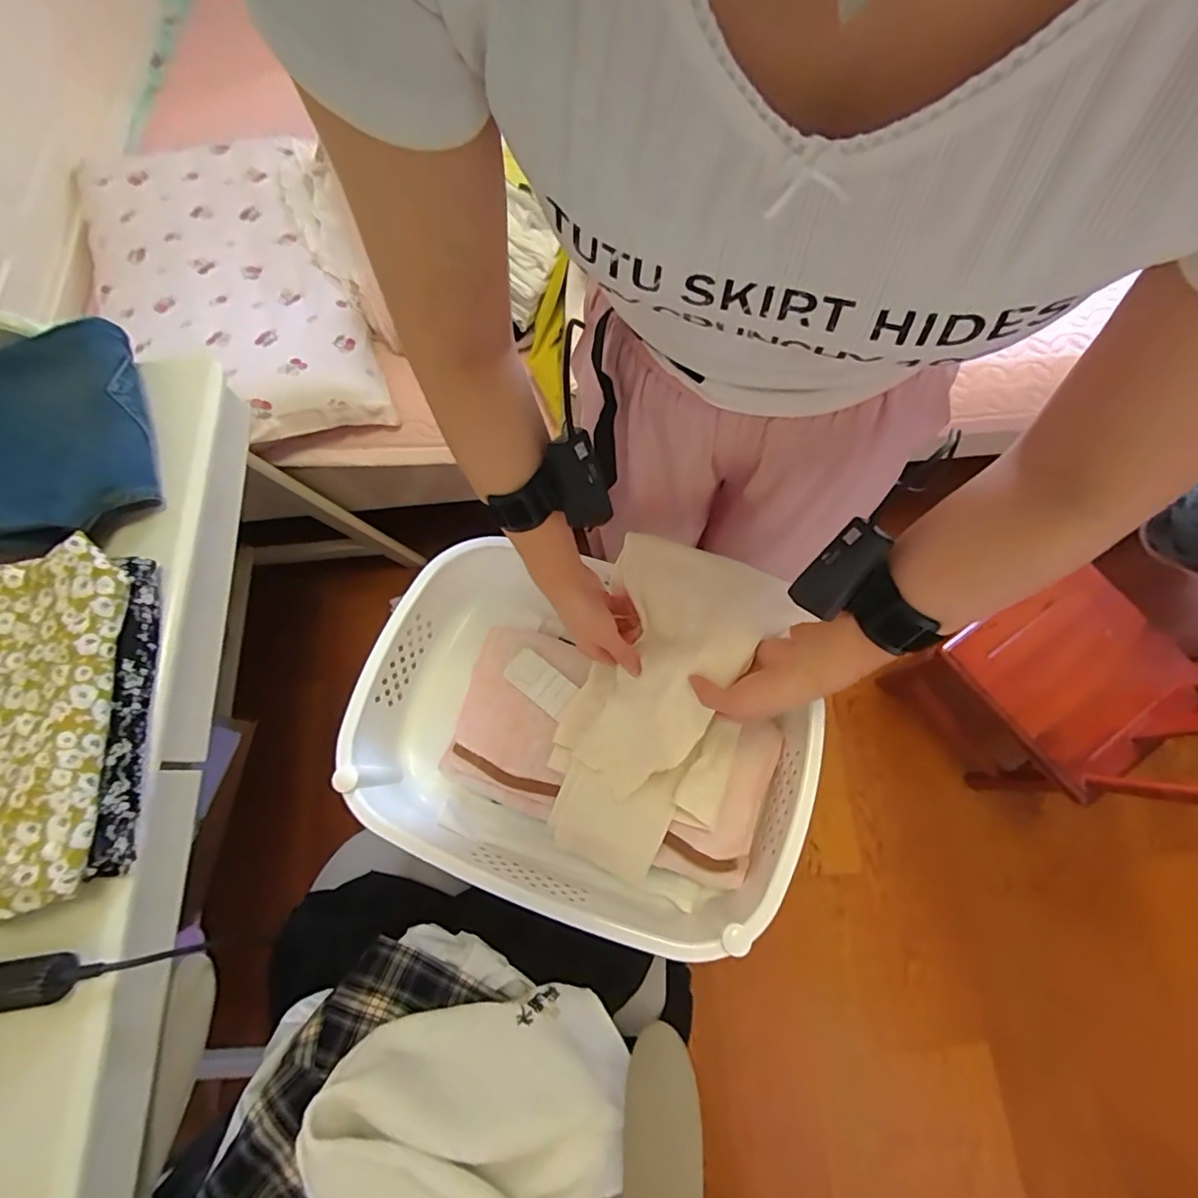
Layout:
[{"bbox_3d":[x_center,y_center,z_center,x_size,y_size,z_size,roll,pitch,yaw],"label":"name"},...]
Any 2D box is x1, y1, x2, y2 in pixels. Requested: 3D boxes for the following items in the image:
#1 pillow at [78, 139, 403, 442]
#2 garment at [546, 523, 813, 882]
[{"bbox_3d":[-0.627,-0.532,0.932,0.433,0.103,0.615,-23,72,-4],"label":"pillow"},{"bbox_3d":[0.056,0.105,0.529,0.172,0.099,0.311,21,95,6],"label":"garment"}]

